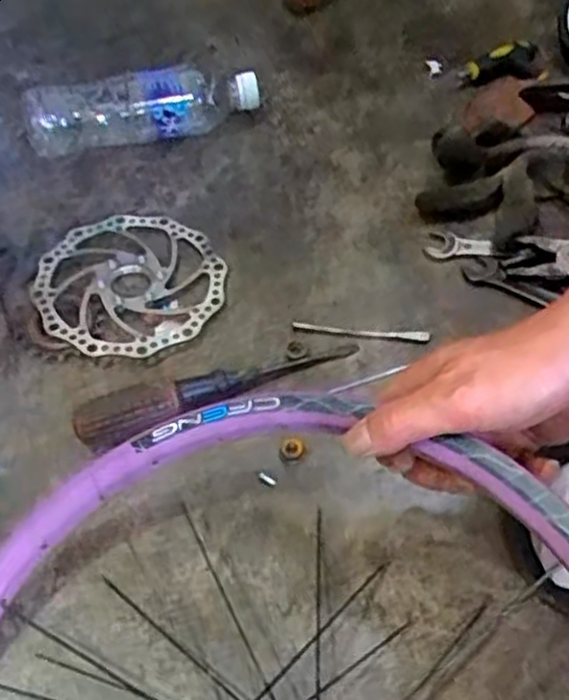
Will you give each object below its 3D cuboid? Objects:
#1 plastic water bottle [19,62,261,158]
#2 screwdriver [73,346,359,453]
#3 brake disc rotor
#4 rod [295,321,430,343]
[{"bbox_3d":[-0.134,-0.226,0.705,0.220,0.063,0.053,-8,56,-2],"label":"plastic water bottle"},{"bbox_3d":[-0.048,0.025,0.550,0.207,0.036,0.030,-18,57,-9],"label":"screwdriver"},{"bbox_3d":[-0.125,-0.057,0.617,0.149,0.010,0.150,-2,53,-4],"label":"brake disc rotor"},{"bbox_3d":[0.059,-0.015,0.588,0.105,0.008,0.010,4,56,6],"label":"rod"}]

